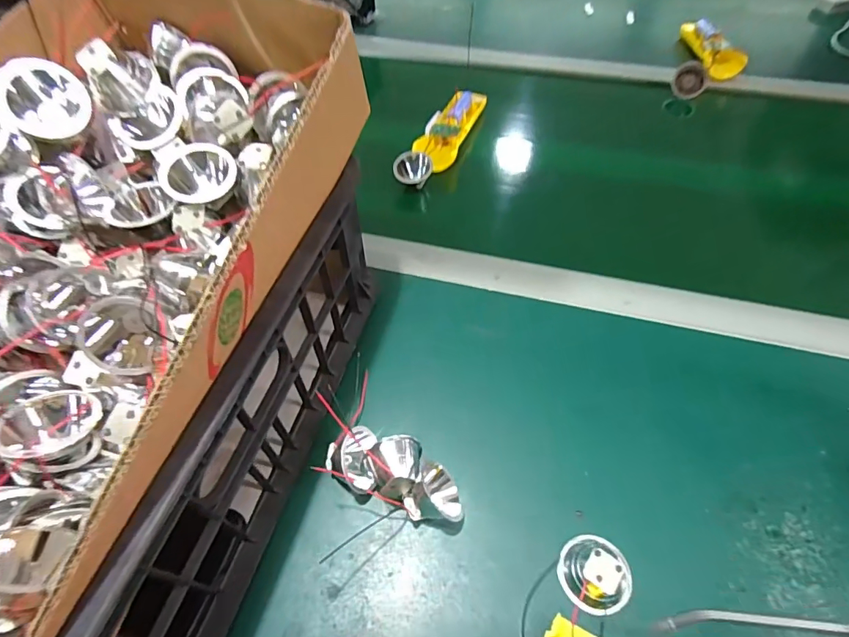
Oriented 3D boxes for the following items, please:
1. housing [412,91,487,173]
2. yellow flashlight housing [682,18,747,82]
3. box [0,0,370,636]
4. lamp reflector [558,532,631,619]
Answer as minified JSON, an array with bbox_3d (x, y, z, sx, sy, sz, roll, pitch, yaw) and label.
[{"bbox_3d":[0.037,-0.241,0.581,0.051,0.020,0.165,20,57,15],"label":"housing"},{"bbox_3d":[0.428,-0.401,0.689,0.053,0.033,0.170,4,54,4],"label":"yellow flashlight housing"},{"bbox_3d":[-0.201,-0.019,0.239,0.233,0.103,0.412,15,55,12],"label":"box"},{"bbox_3d":[0.108,0.158,0.290,0.044,0.029,0.043,-5,54,-2],"label":"lamp reflector"}]

